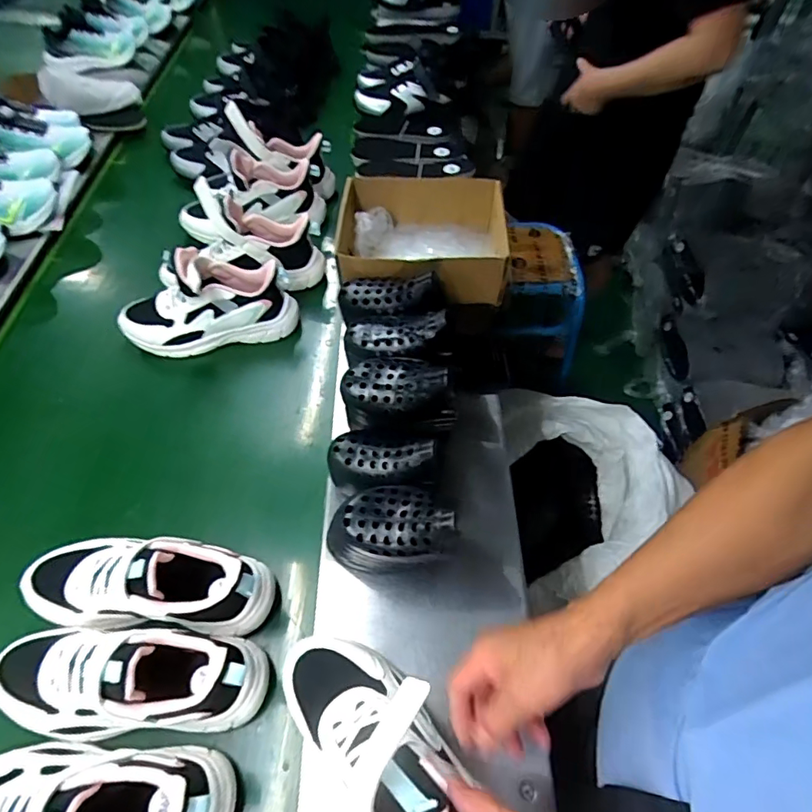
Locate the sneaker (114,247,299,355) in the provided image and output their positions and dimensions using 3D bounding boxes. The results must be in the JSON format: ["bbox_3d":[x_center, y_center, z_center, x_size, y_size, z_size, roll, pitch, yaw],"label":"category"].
[{"bbox_3d":[-0.312,-0.166,0.775,0.265,0.140,0.088,-12,57,-9],"label":"sneaker"}]

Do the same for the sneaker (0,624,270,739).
[{"bbox_3d":[-0.279,0.260,0.486,0.265,0.104,0.098,1,56,0],"label":"sneaker"}]

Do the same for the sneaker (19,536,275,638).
[{"bbox_3d":[-0.283,0.183,0.534,0.261,0.105,0.088,5,56,2],"label":"sneaker"}]

